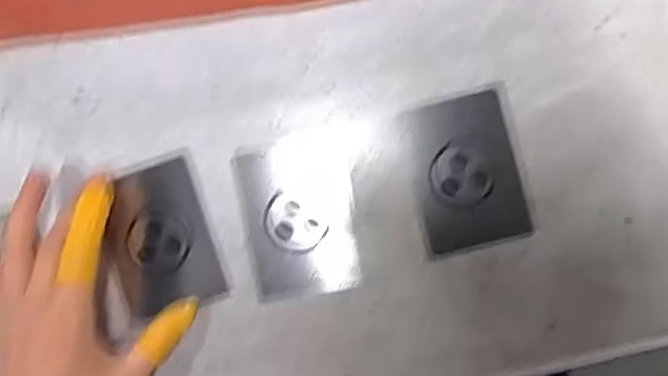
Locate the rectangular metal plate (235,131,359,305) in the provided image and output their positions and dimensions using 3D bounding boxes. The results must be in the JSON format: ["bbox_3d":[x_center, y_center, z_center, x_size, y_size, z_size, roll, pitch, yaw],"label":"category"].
[{"bbox_3d":[-0.019,0.017,0.355,0.064,0.004,0.090,-11,91,2],"label":"rectangular metal plate"}]

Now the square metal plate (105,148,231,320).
[{"bbox_3d":[-0.101,0.028,0.360,0.061,0.010,0.085,-17,93,4],"label":"square metal plate"}]

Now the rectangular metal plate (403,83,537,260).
[{"bbox_3d":[0.077,-0.009,0.353,0.061,0.004,0.089,-12,91,3],"label":"rectangular metal plate"}]

